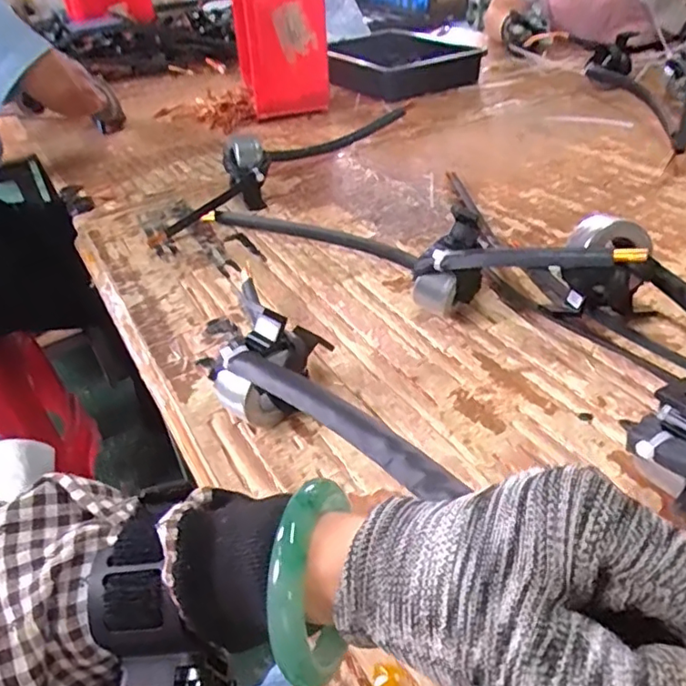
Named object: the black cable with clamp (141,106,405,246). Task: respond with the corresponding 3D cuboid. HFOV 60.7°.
[{"bbox_3d":[-0.077,-0.275,0.820,0.095,0.076,0.499,20,45,30],"label":"black cable with clamp"}]

